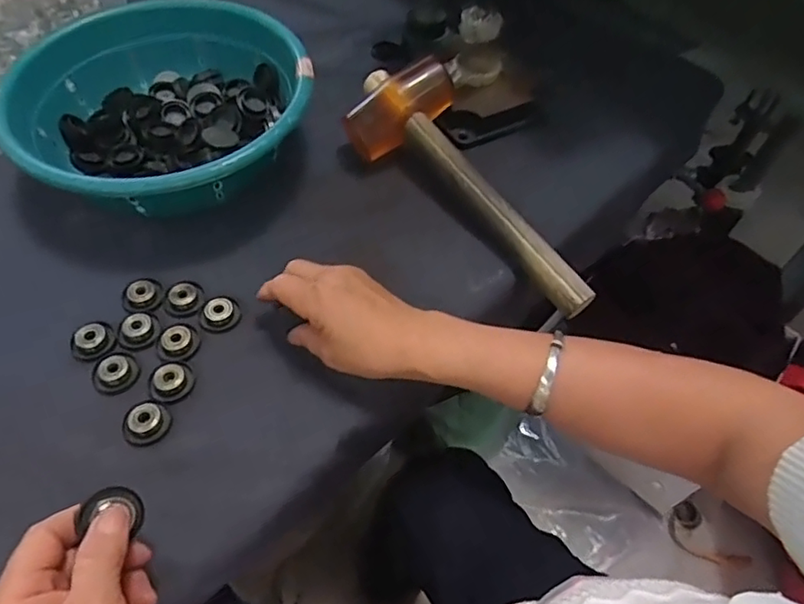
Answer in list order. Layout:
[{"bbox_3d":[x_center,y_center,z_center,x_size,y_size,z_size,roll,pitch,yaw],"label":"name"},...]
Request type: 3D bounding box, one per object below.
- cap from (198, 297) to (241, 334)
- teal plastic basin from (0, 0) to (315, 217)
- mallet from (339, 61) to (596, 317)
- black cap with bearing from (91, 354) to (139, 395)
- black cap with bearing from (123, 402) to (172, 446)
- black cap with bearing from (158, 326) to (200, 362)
[{"bbox_3d":[-0.145,0.009,0.458,0.030,0.014,0.026,-20,58,-17],"label":"cap"},{"bbox_3d":[-0.210,-0.161,0.535,0.245,0.112,0.241,2,54,-2],"label":"teal plastic basin"},{"bbox_3d":[0.068,-0.116,0.513,0.105,0.066,0.298,-34,62,-24],"label":"mallet"},{"bbox_3d":[-0.211,0.052,0.426,0.027,0.012,0.031,38,60,22],"label":"black cap with bearing"},{"bbox_3d":[-0.179,0.085,0.406,0.027,0.014,0.030,15,54,7],"label":"black cap with bearing"},{"bbox_3d":[-0.170,0.031,0.441,0.025,0.013,0.028,17,55,9],"label":"black cap with bearing"}]

